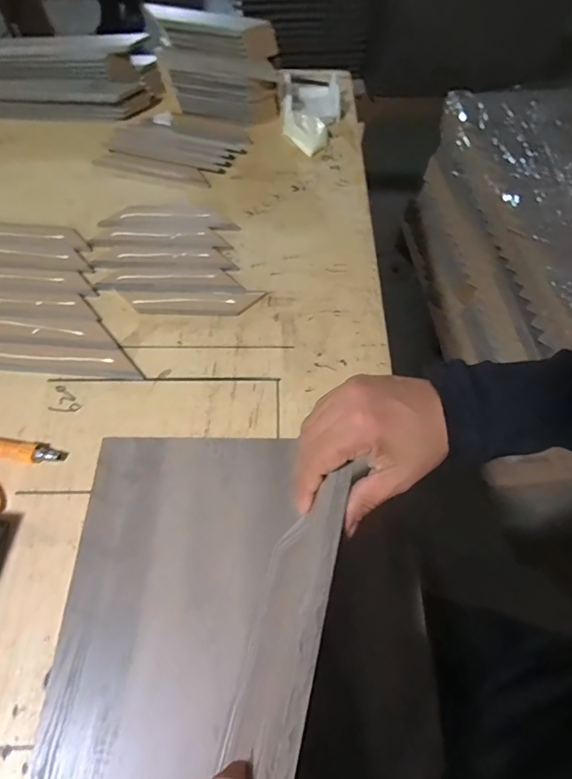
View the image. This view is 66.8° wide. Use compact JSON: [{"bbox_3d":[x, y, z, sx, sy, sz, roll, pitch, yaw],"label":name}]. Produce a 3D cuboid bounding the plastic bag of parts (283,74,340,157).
[{"bbox_3d":[0.047,-0.544,0.851,0.108,0.032,0.204,15,64,6],"label":"plastic bag of parts"}]

